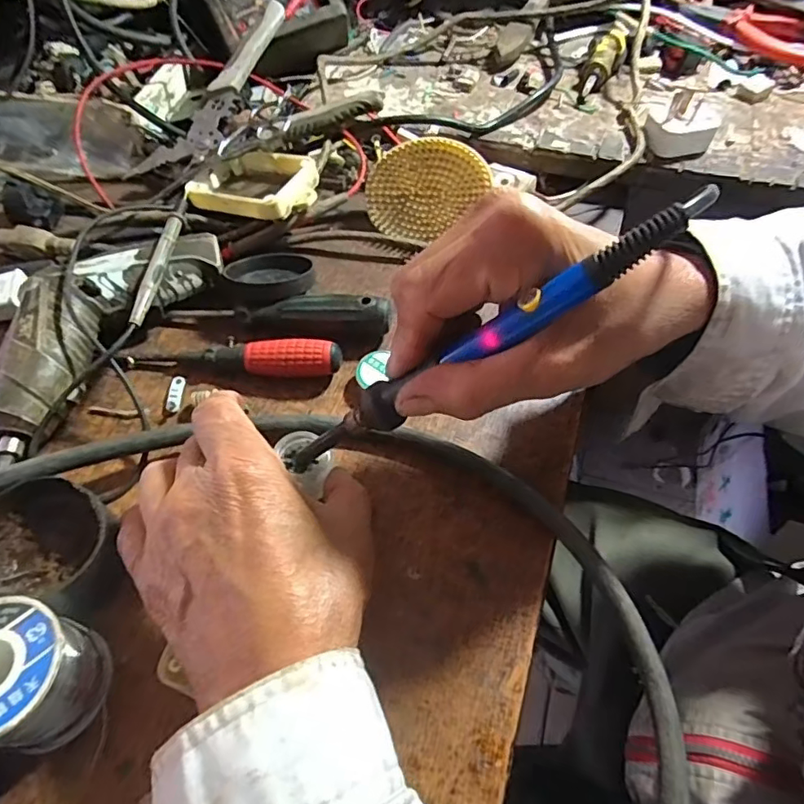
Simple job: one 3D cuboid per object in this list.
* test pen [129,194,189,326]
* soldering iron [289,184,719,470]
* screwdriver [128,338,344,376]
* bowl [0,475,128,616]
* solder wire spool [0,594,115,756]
[{"bbox_3d":[-0.152,-0.090,0.344,0.012,0.009,0.109,0,58,2],"label":"test pen"},{"bbox_3d":[0.022,-0.018,0.227,0.209,0.015,0.018,-31,52,31],"label":"soldering iron"},{"bbox_3d":[-0.102,-0.029,0.341,0.128,0.018,0.021,4,58,4],"label":"screwdriver"},{"bbox_3d":[-0.170,0.068,0.268,0.058,0.039,0.057,-1,58,1],"label":"bowl"},{"bbox_3d":[-0.157,0.114,0.229,0.050,0.051,0.050,-1,58,1],"label":"solder wire spool"}]

